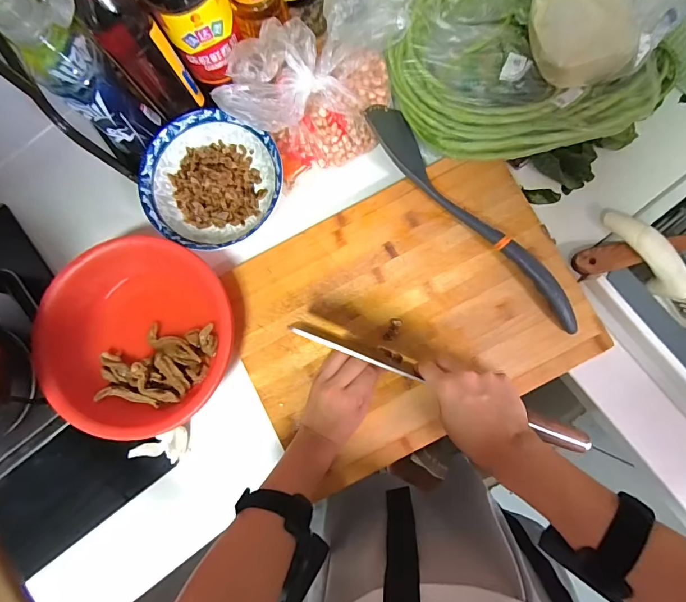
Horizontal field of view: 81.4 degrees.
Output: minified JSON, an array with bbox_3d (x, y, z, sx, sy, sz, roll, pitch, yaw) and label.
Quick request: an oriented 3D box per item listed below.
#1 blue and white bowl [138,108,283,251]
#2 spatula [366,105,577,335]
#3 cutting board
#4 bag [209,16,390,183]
[{"bbox_3d":[-0.166,-0.150,0.513,0.171,0.041,0.168,0,83,3],"label":"blue and white bowl"},{"bbox_3d":[0.153,-0.099,0.484,0.060,0.051,0.352,-38,83,-1],"label":"spatula"},{"bbox_3d":[0.076,0.014,0.499,0.407,0.013,0.301,-27,83,0],"label":"cutting board"},{"bbox_3d":[-0.036,-0.246,0.477,0.185,0.117,0.127,-17,83,1],"label":"bag"}]

